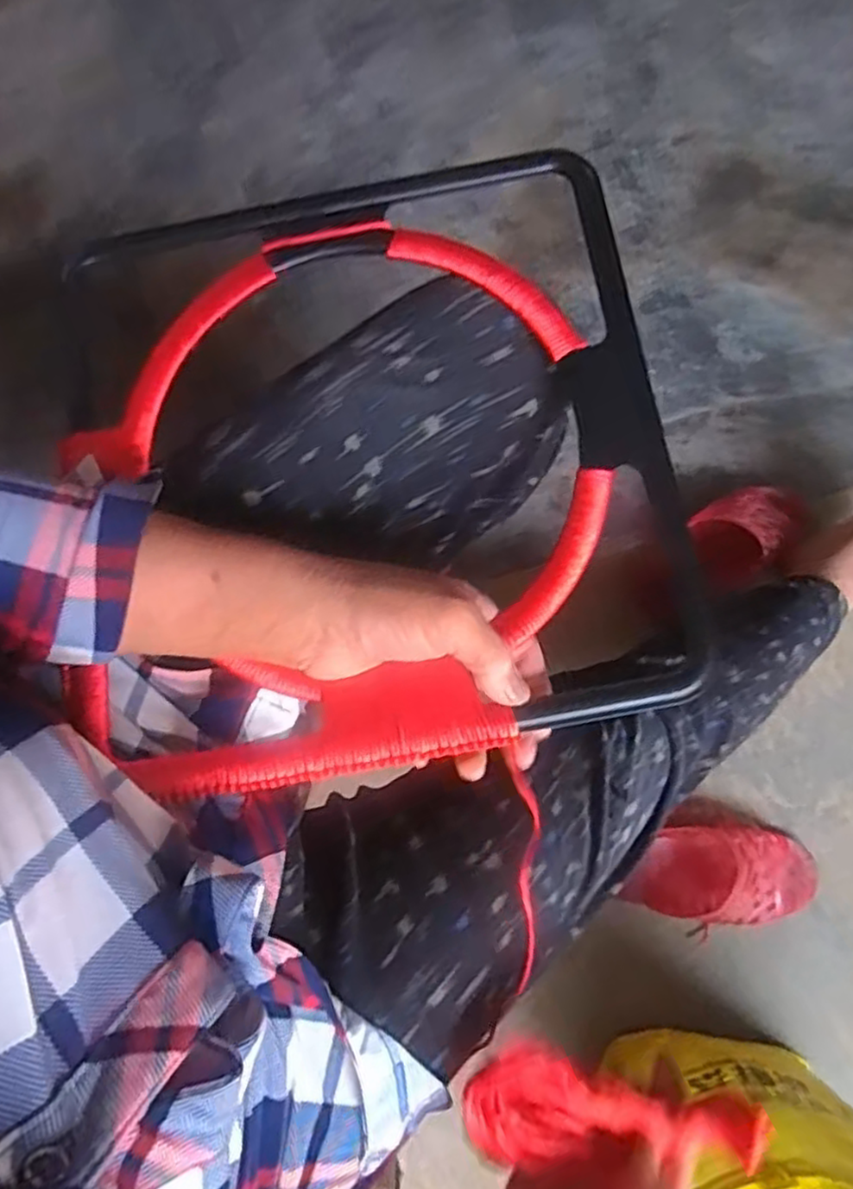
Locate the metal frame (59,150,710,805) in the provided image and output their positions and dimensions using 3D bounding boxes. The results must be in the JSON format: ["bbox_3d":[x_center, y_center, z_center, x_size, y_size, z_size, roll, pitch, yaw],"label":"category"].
[{"bbox_3d":[-0.033,-0.077,0.374,0.316,0.047,0.332,-9,74,-4],"label":"metal frame"}]

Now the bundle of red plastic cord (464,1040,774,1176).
[{"bbox_3d":[0.095,0.267,0.355,0.146,0.022,0.057,0,73,5],"label":"bundle of red plastic cord"}]

